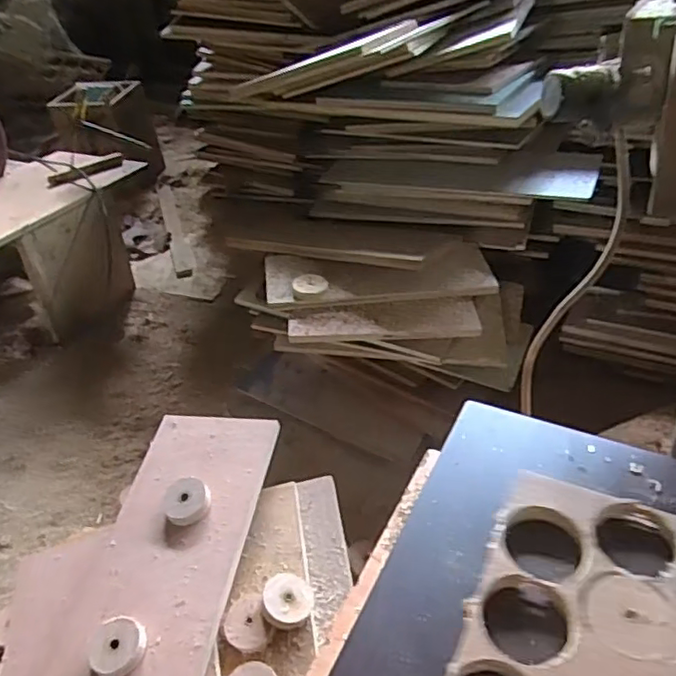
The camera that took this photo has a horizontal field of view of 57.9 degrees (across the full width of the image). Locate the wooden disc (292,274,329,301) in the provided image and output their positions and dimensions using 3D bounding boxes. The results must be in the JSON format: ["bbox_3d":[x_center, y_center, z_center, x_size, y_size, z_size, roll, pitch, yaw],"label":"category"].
[{"bbox_3d":[-0.050,-0.090,1.099,0.063,0.020,0.063,-3,38,2],"label":"wooden disc"}]

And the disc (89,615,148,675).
[{"bbox_3d":[-0.253,0.351,0.700,0.062,0.019,0.064,-3,38,2],"label":"disc"}]

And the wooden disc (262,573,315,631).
[{"bbox_3d":[-0.059,0.316,0.735,0.063,0.020,0.060,12,45,-13],"label":"wooden disc"}]

